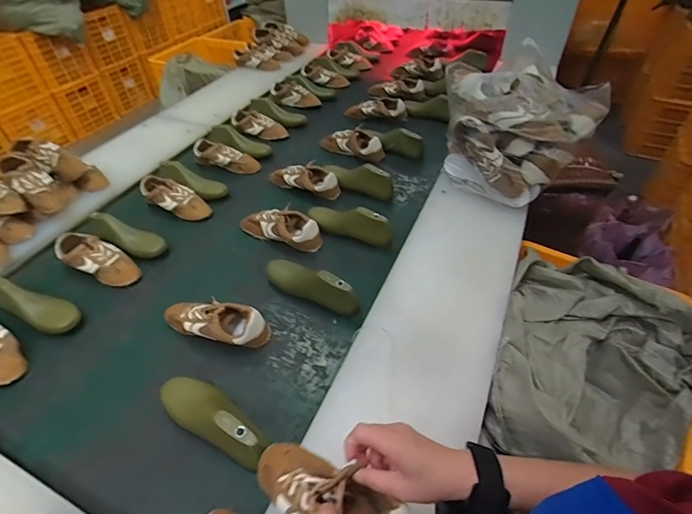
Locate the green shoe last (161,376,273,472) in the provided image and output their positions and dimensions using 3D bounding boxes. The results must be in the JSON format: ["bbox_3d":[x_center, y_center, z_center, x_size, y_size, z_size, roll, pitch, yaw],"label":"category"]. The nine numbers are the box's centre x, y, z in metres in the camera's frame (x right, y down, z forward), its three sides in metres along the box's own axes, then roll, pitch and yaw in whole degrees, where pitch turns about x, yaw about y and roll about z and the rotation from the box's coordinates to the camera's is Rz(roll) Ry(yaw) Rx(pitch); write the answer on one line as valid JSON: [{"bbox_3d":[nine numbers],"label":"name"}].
[{"bbox_3d":[-0.220,0.253,0.634,0.224,0.084,0.077,21,51,24],"label":"green shoe last"}]

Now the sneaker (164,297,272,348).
[{"bbox_3d":[-0.268,0.129,0.777,0.227,0.068,0.082,10,47,15],"label":"sneaker"}]

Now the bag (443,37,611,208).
[{"bbox_3d":[0.409,-0.327,1.002,0.275,0.247,0.343,-30,51,-24],"label":"bag"}]

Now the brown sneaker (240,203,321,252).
[{"bbox_3d":[-0.161,-0.078,0.974,0.212,0.069,0.079,16,49,20],"label":"brown sneaker"}]

